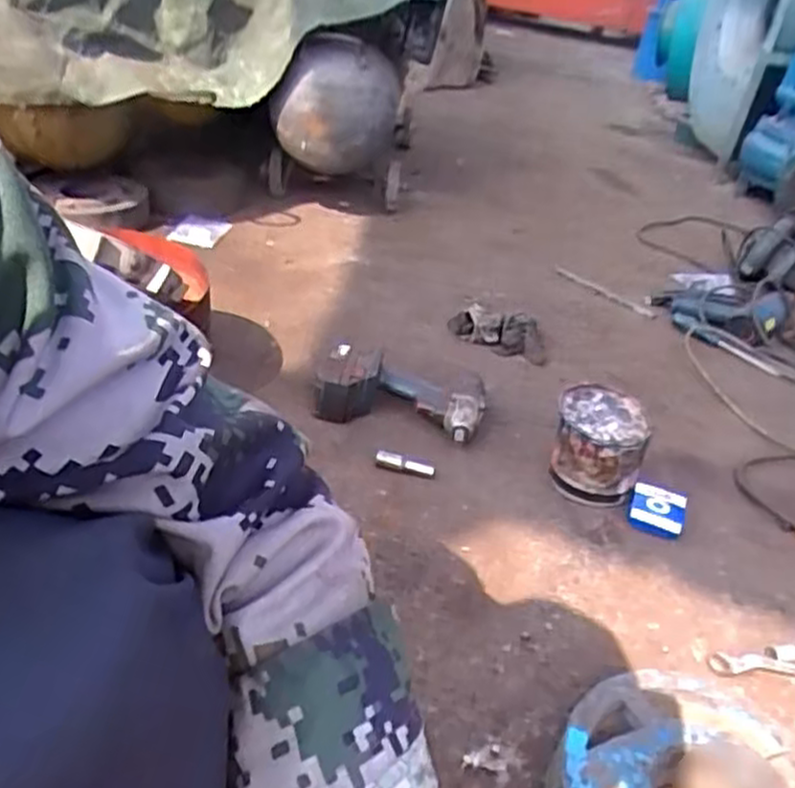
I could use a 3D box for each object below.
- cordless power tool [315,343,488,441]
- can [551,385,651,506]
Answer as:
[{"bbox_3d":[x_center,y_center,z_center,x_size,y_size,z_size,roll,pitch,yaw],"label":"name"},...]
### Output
[{"bbox_3d":[0.008,0.004,1.102,0.244,0.081,0.117,10,34,3],"label":"cordless power tool"},{"bbox_3d":[0.267,0.071,1.016,0.121,0.112,0.130,13,34,7],"label":"can"}]

